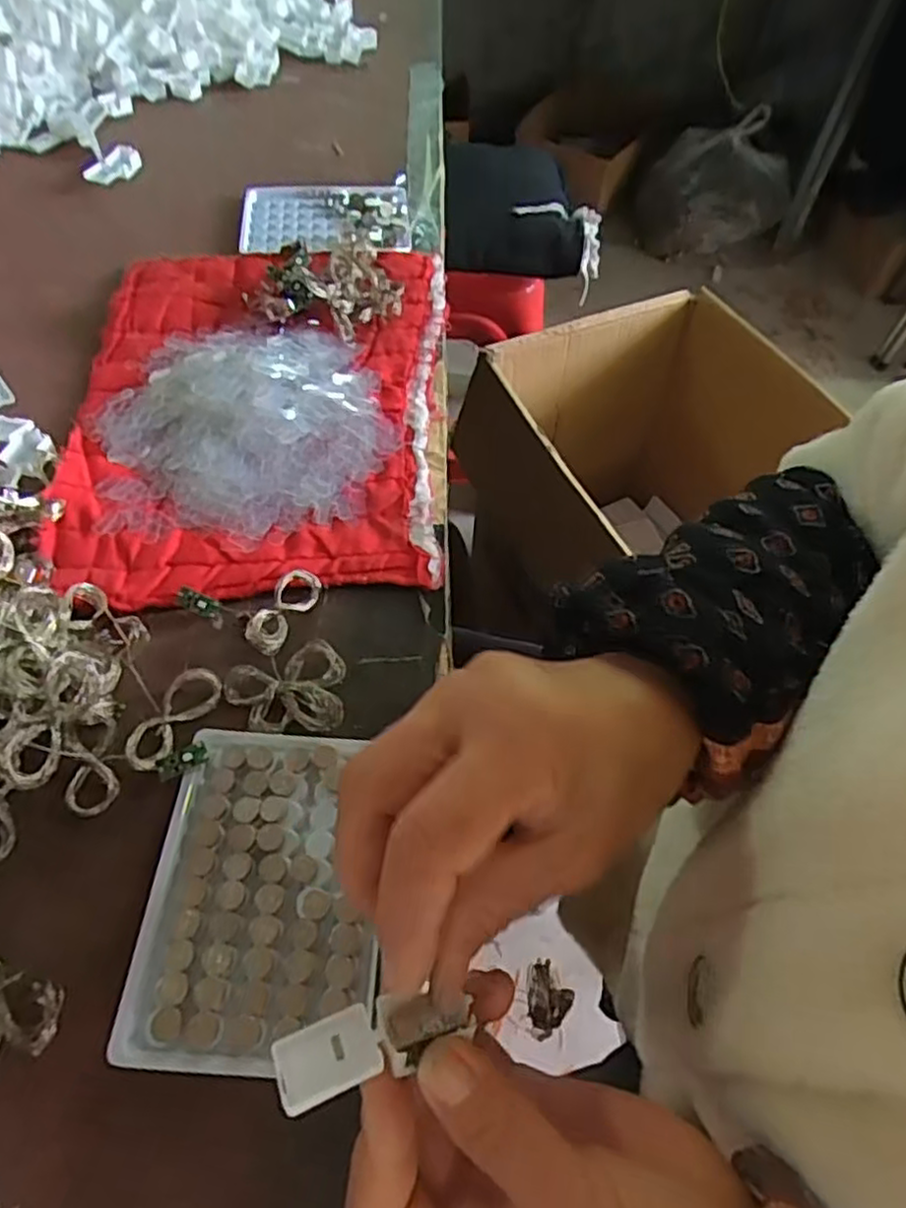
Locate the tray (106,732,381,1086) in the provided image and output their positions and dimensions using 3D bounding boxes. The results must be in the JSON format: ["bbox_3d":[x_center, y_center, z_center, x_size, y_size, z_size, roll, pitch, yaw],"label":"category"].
[{"bbox_3d":[-0.078,0.115,0.290,0.093,0.008,0.127,3,57,0],"label":"tray"}]

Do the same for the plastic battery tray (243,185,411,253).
[{"bbox_3d":[-0.103,-0.311,0.565,0.131,0.013,0.093,-4,58,-5],"label":"plastic battery tray"}]

